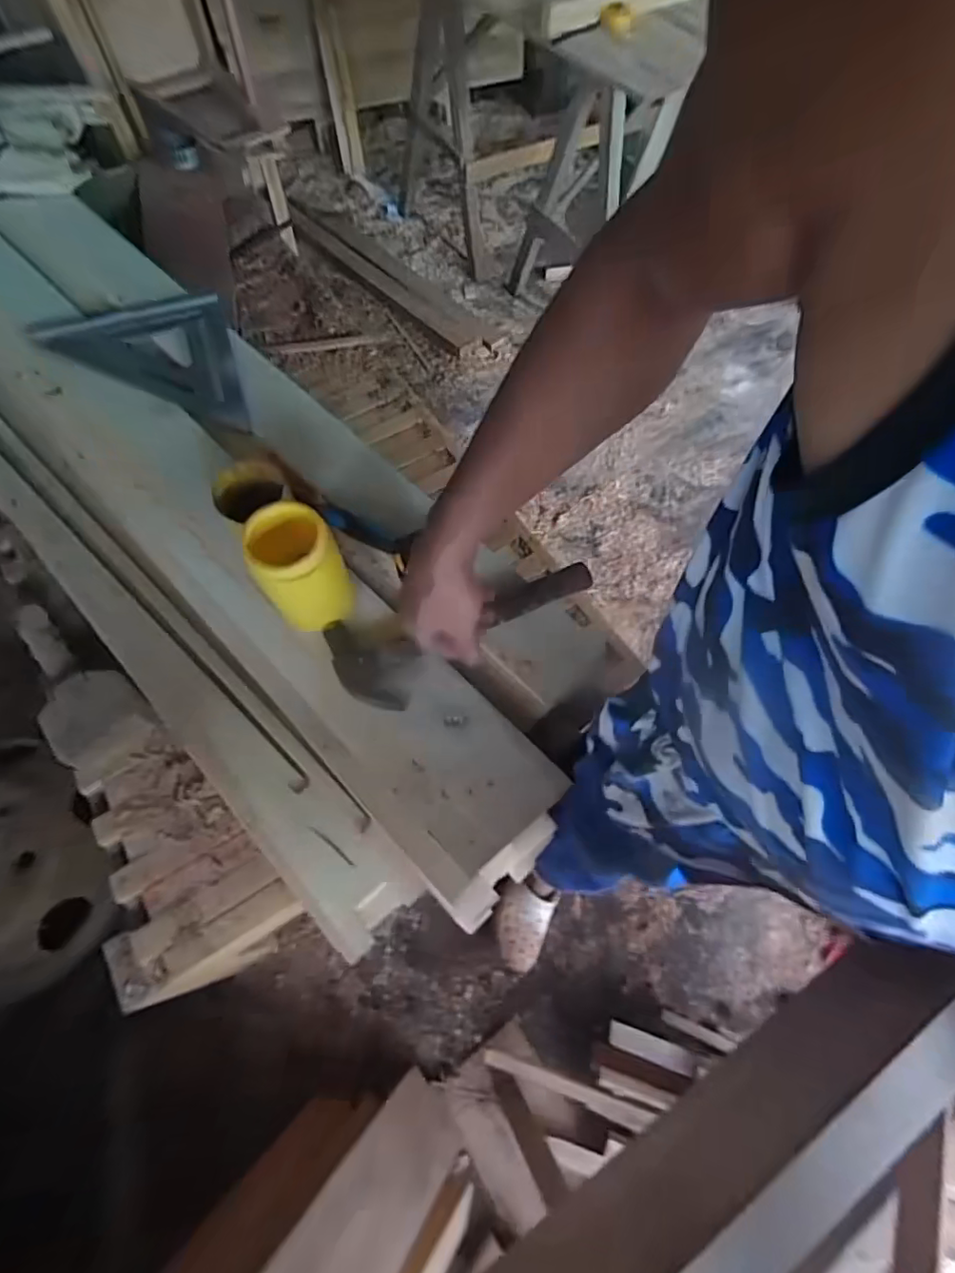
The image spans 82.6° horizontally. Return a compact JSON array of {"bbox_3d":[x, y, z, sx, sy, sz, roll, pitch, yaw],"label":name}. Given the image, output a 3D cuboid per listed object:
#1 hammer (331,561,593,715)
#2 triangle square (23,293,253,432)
[{"bbox_3d":[-0.010,-0.020,0.663,0.331,0.040,0.117,-22,68,-12],"label":"hammer"},{"bbox_3d":[-0.491,-0.470,0.862,0.393,0.026,0.195,25,66,9],"label":"triangle square"}]

